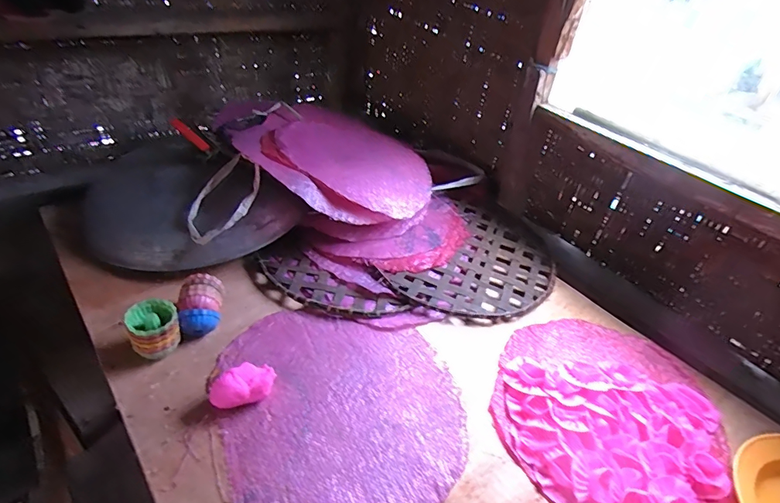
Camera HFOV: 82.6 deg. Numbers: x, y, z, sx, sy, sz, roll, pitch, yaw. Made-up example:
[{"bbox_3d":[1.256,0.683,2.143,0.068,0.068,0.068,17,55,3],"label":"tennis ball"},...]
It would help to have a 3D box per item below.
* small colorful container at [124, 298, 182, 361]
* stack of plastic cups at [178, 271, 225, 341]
[{"bbox_3d":[-0.331,0.113,0.628,0.065,0.071,0.064,-17,45,-28],"label":"small colorful container"},{"bbox_3d":[-0.291,0.087,0.682,0.061,0.063,0.092,-1,39,-11],"label":"stack of plastic cups"}]

